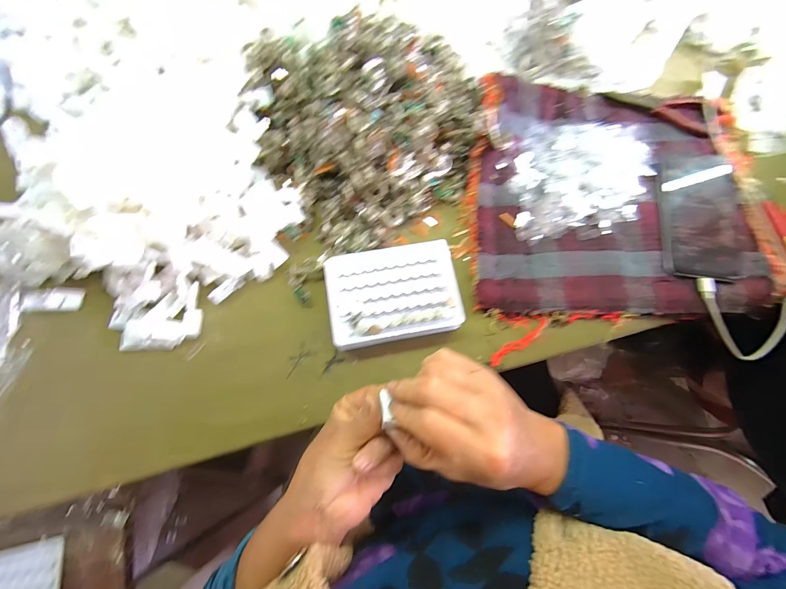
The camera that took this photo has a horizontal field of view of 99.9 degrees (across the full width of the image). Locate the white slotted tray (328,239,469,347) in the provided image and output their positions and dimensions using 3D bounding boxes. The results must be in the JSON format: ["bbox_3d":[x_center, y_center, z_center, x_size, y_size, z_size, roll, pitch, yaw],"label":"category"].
[{"bbox_3d":[0.000,-0.001,0.349,0.132,0.024,0.099,-10,72,-3],"label":"white slotted tray"}]

